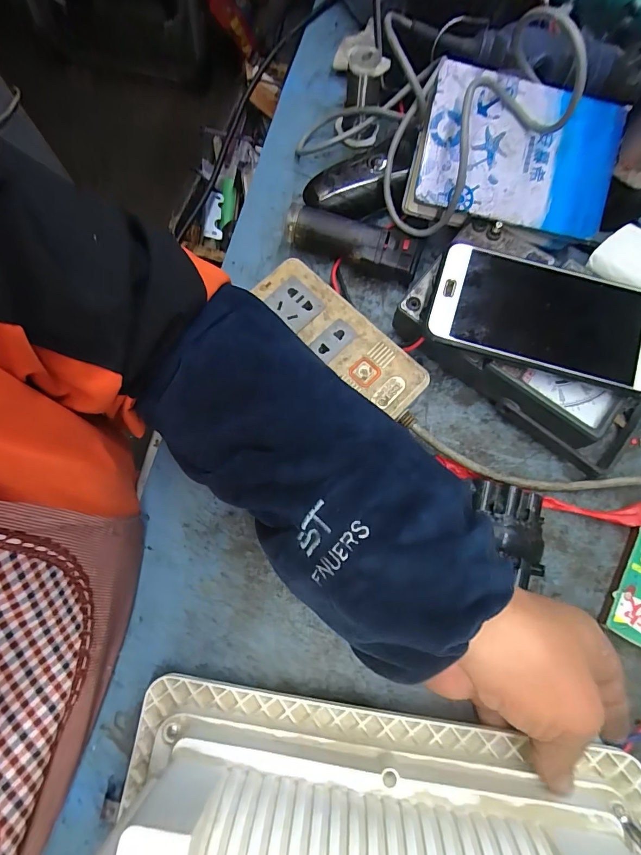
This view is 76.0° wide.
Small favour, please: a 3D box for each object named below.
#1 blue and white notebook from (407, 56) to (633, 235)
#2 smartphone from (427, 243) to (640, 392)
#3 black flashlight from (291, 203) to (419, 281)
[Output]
[{"bbox_3d":[0.149,-0.200,0.302,0.145,0.012,0.094,7,99,-8],"label":"blue and white notebook"},{"bbox_3d":[0.154,-0.077,0.278,0.151,0.010,0.078,14,75,4],"label":"smartphone"},{"bbox_3d":[0.028,-0.153,0.341,0.106,0.038,0.030,18,76,5],"label":"black flashlight"}]

